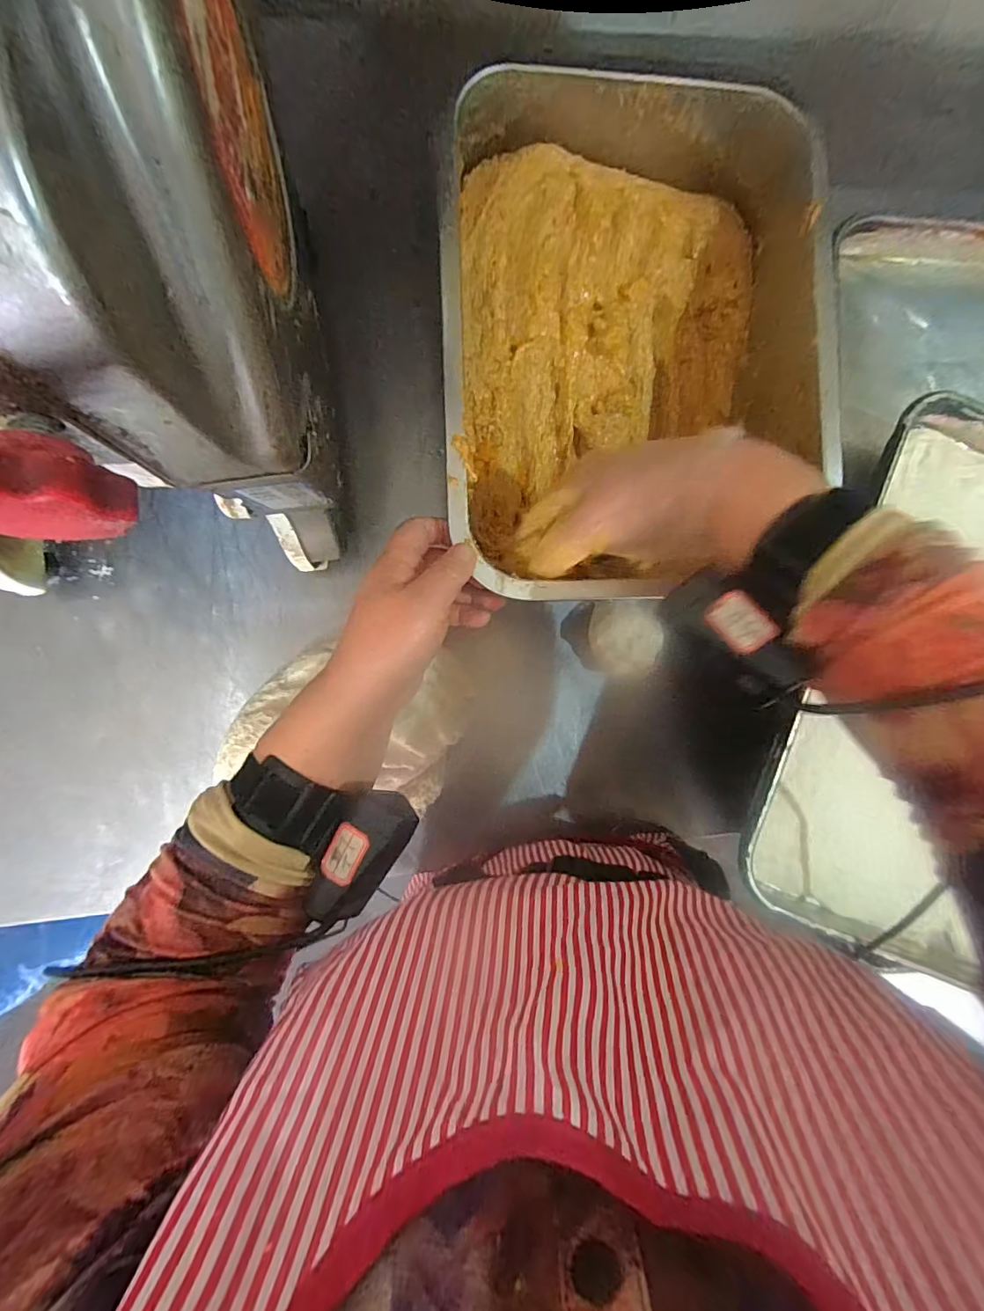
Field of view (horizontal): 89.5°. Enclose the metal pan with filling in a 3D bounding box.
[{"bbox_3d":[0.094,-0.216,0.376,0.250,0.111,0.331,-2,88,-6],"label":"metal pan with filling"}]

